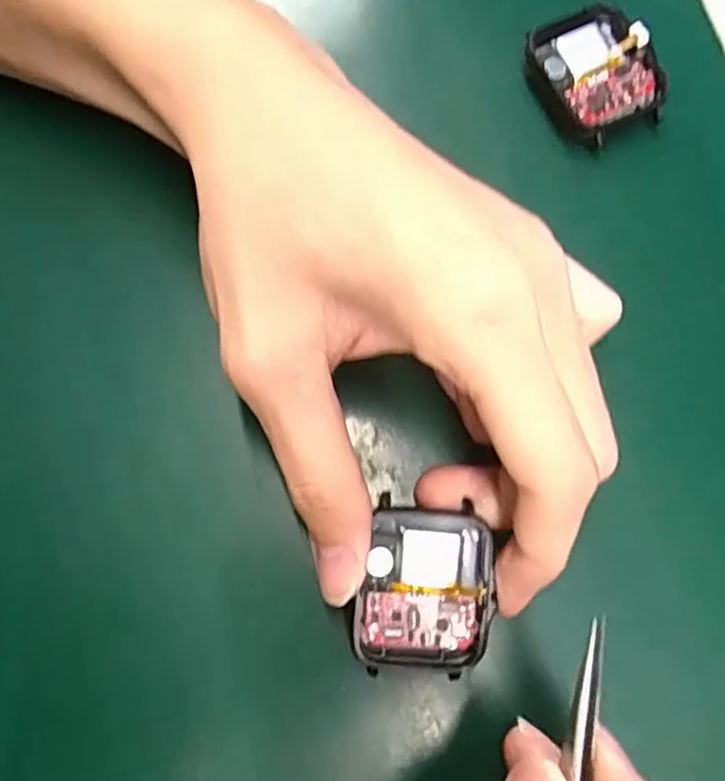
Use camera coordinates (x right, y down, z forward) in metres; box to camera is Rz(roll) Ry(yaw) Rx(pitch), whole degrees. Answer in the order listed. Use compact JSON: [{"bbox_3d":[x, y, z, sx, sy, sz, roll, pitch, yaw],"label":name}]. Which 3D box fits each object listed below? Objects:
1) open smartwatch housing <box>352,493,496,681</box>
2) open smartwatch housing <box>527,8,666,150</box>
[{"bbox_3d":[0.017,0.055,0.186,0.035,0.013,0.043,7,75,0],"label":"open smartwatch housing"},{"bbox_3d":[0.078,-0.106,0.227,0.039,0.008,0.044,-20,76,-7],"label":"open smartwatch housing"}]

